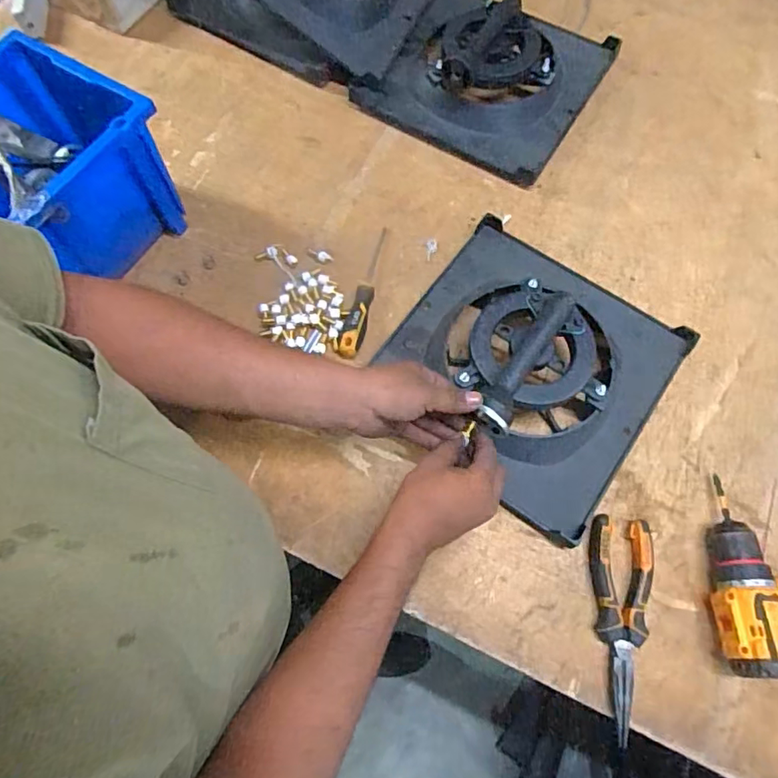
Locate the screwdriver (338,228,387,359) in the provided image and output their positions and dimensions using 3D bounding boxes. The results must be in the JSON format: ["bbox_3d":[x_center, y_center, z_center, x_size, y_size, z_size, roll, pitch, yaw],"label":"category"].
[{"bbox_3d":[-0.033,-0.126,0.671,0.030,0.032,0.199,9,70,3],"label":"screwdriver"}]

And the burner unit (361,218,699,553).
[{"bbox_3d":[0.160,-0.040,0.597,0.296,0.097,0.293,35,74,12],"label":"burner unit"}]

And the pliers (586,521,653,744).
[{"bbox_3d":[0.241,0.237,0.540,0.060,0.024,0.203,3,70,1],"label":"pliers"}]

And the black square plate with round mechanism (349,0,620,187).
[{"bbox_3d":[0.148,-0.480,0.785,0.307,0.069,0.293,29,73,10],"label":"black square plate with round mechanism"}]

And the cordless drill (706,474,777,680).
[{"bbox_3d":[0.433,0.196,0.530,0.212,0.061,0.184,9,70,3],"label":"cordless drill"}]

